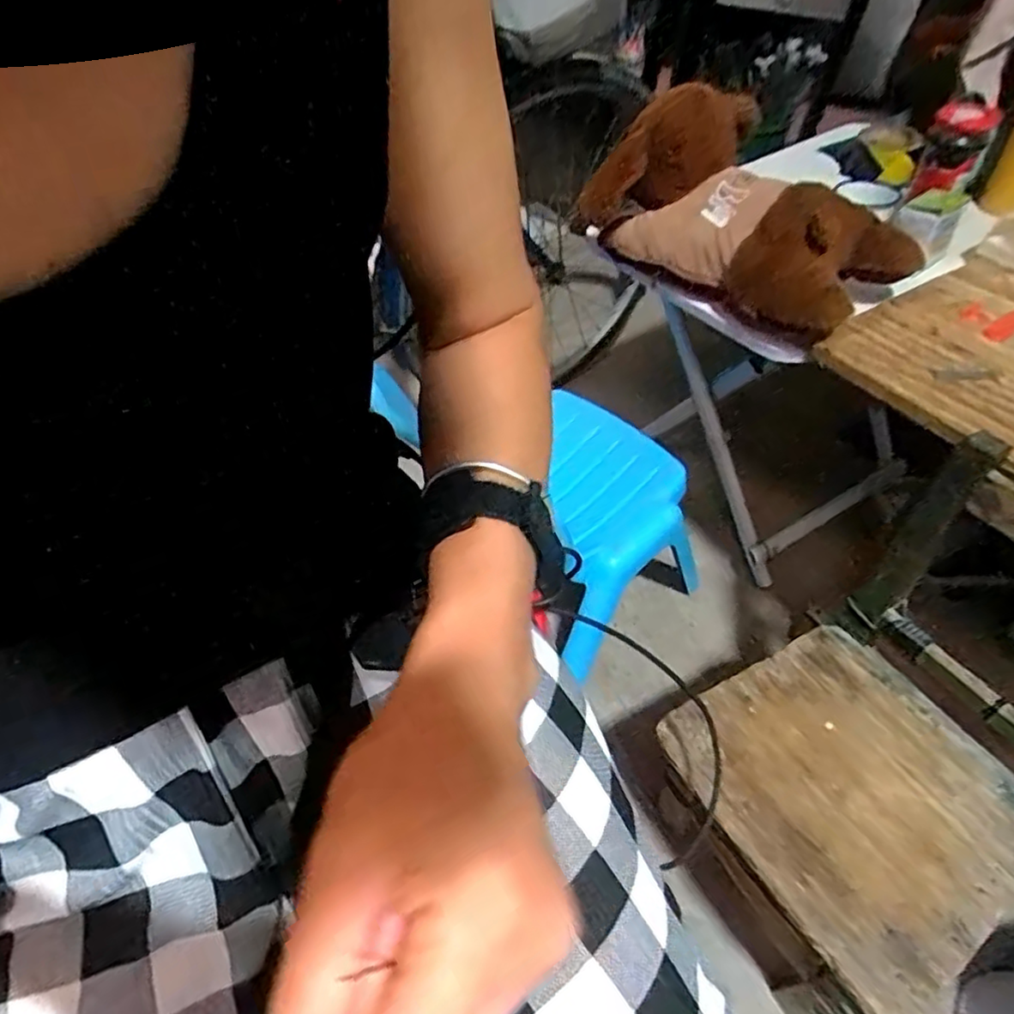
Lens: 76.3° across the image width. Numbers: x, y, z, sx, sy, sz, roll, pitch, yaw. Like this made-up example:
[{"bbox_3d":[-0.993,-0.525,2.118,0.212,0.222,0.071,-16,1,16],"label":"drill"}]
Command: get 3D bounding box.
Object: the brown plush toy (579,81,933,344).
[{"bbox_3d":[0.276,-0.361,0.749,0.207,0.156,0.364,-36,55,-25],"label":"brown plush toy"}]

